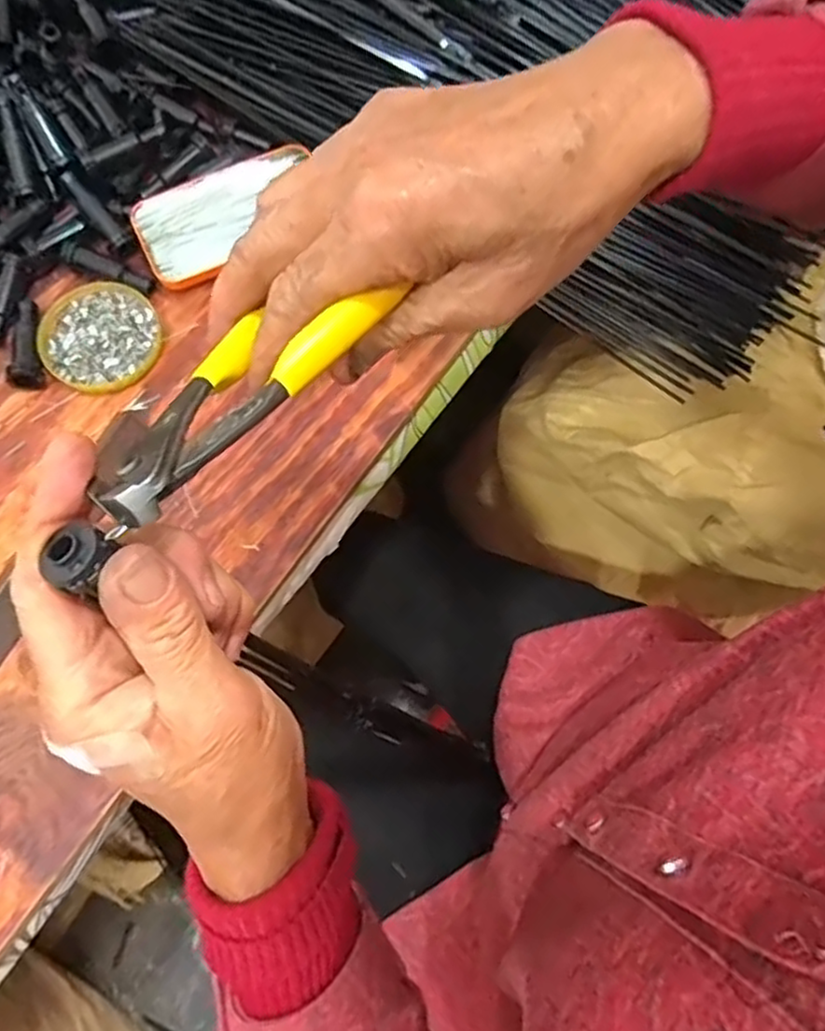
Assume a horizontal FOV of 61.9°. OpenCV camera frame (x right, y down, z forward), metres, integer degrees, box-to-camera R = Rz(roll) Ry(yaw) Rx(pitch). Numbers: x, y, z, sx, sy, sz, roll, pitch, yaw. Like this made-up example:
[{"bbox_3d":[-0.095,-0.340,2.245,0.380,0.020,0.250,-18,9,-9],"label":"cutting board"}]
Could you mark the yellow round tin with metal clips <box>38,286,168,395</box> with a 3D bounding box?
[{"bbox_3d":[-0.231,-0.133,0.506,0.093,0.010,0.082,40,76,10],"label":"yellow round tin with metal clips"}]

